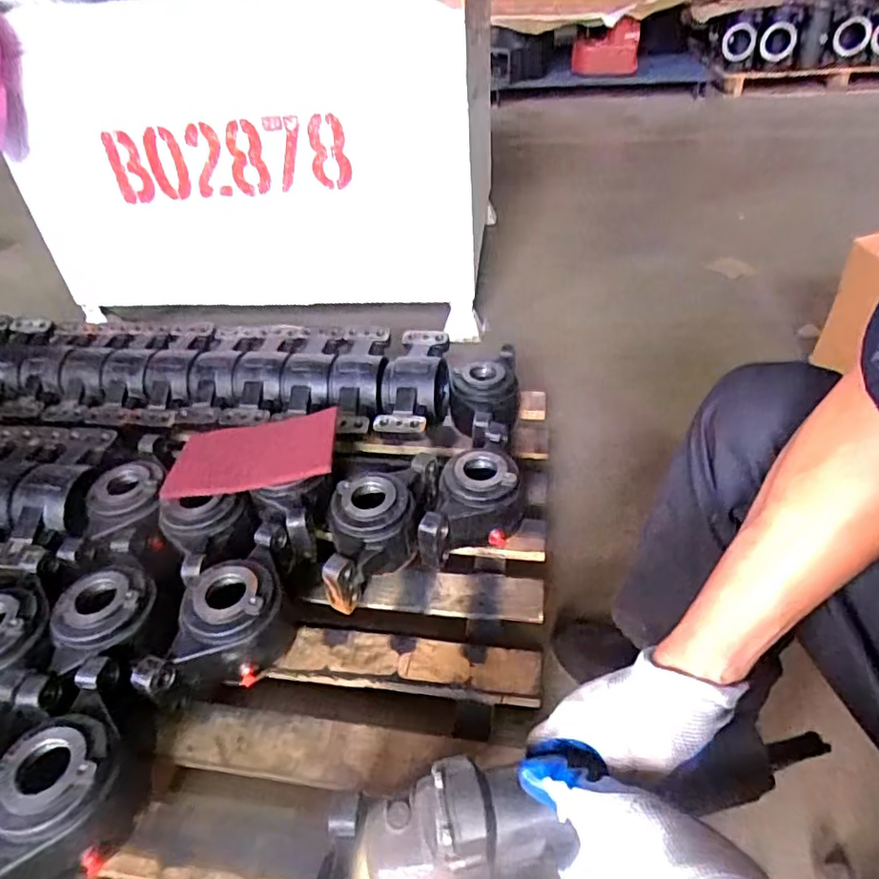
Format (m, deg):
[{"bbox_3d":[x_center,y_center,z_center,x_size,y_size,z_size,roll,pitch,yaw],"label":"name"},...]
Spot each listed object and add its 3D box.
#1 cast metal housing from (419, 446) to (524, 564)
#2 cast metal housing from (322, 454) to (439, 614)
[{"bbox_3d":[0.052,0.093,0.815,0.110,0.101,0.164,8,40,14],"label":"cast metal housing"},{"bbox_3d":[-0.081,0.114,0.799,0.117,0.099,0.208,4,39,9],"label":"cast metal housing"}]

